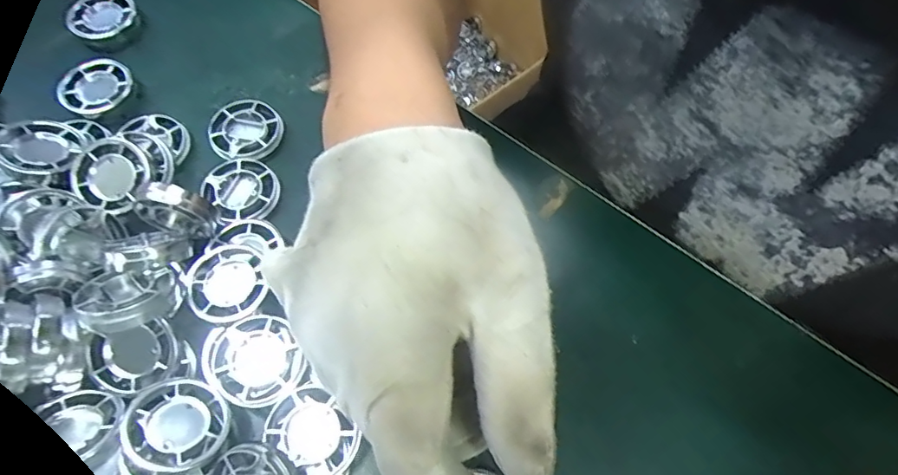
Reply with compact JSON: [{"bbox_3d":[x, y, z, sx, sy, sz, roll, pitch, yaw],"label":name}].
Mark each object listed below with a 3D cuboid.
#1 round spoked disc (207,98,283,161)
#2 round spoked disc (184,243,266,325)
[{"bbox_3d":[-0.113,-0.061,0.305,0.039,0.007,0.040,0,65,0],"label":"round spoked disc"},{"bbox_3d":[-0.102,0.022,0.255,0.037,0.010,0.035,0,65,0],"label":"round spoked disc"}]

